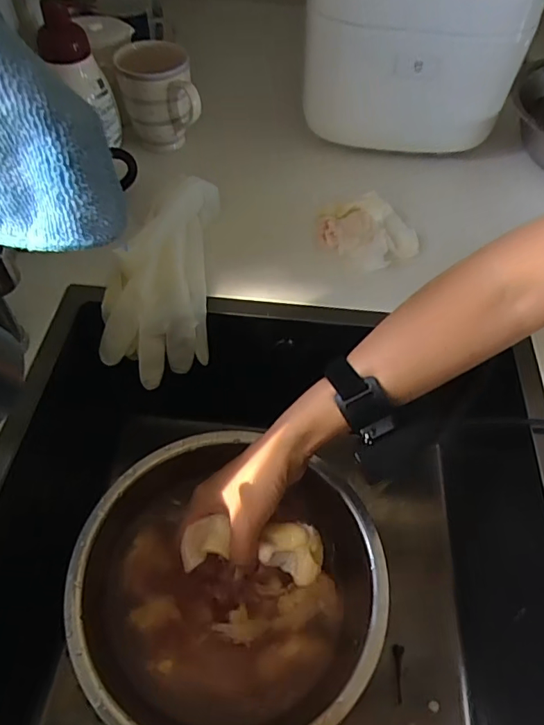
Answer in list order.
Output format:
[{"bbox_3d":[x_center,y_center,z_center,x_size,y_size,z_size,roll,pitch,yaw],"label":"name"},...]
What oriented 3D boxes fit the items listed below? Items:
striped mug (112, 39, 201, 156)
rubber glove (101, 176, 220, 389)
[{"bbox_3d":[-0.132,-0.309,0.594,0.085,0.097,0.070,-9,55,-9],"label":"striped mug"},{"bbox_3d":[-0.102,-0.094,0.512,0.098,0.075,0.227,9,73,2],"label":"rubber glove"}]

